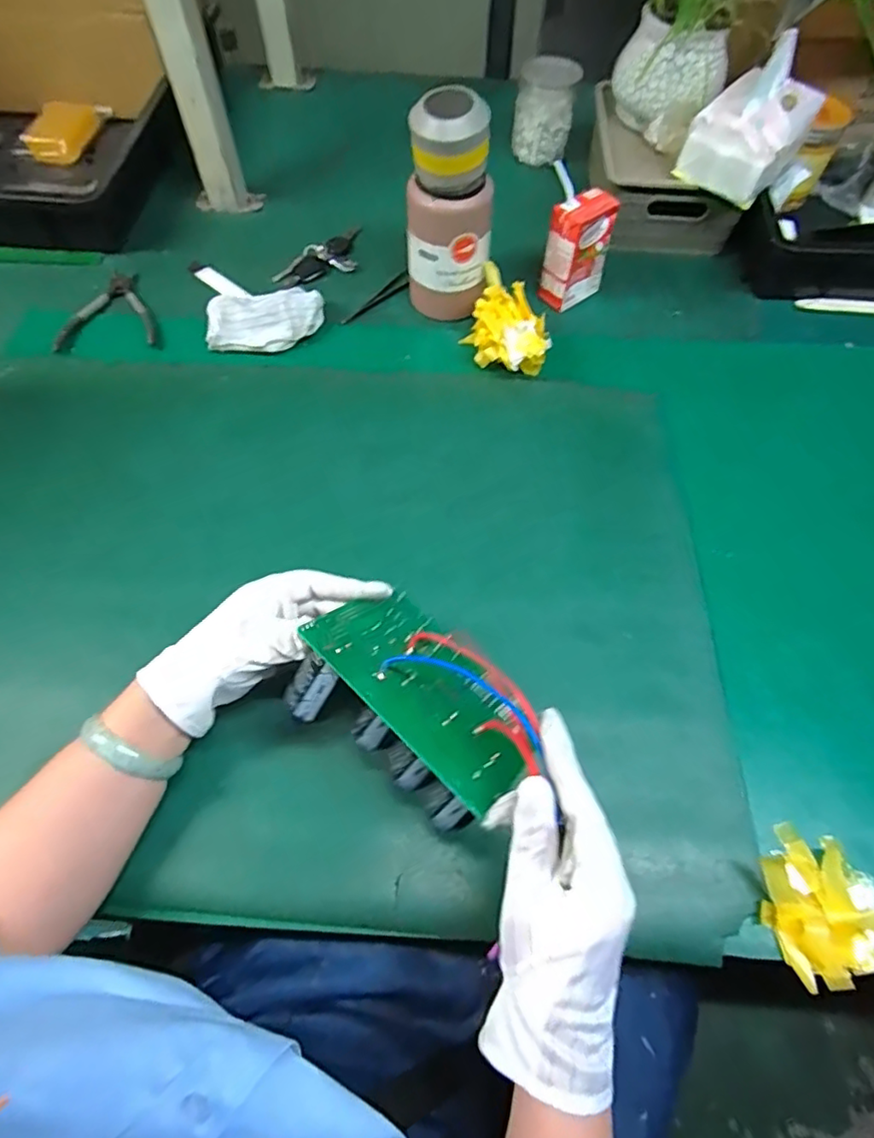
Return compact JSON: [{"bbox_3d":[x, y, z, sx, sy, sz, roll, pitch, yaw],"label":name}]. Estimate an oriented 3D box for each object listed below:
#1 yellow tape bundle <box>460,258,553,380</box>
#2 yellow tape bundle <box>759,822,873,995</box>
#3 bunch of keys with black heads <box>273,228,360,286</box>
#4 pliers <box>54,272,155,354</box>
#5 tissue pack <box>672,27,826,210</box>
[{"bbox_3d":[0.077,-0.265,0.637,0.092,0.056,0.111,11,62,5],"label":"yellow tape bundle"},{"bbox_3d":[0.259,0.227,0.392,0.072,0.020,0.093,4,62,2],"label":"yellow tape bundle"},{"bbox_3d":[-0.140,-0.393,0.734,0.141,0.012,0.060,-39,69,-19],"label":"bunch of keys with black heads"},{"bbox_3d":[-0.378,-0.305,0.675,0.107,0.010,0.134,-7,62,-4],"label":"pliers"},{"bbox_3d":[0.349,-0.494,0.635,0.105,0.106,0.130,32,66,16],"label":"tissue pack"}]

